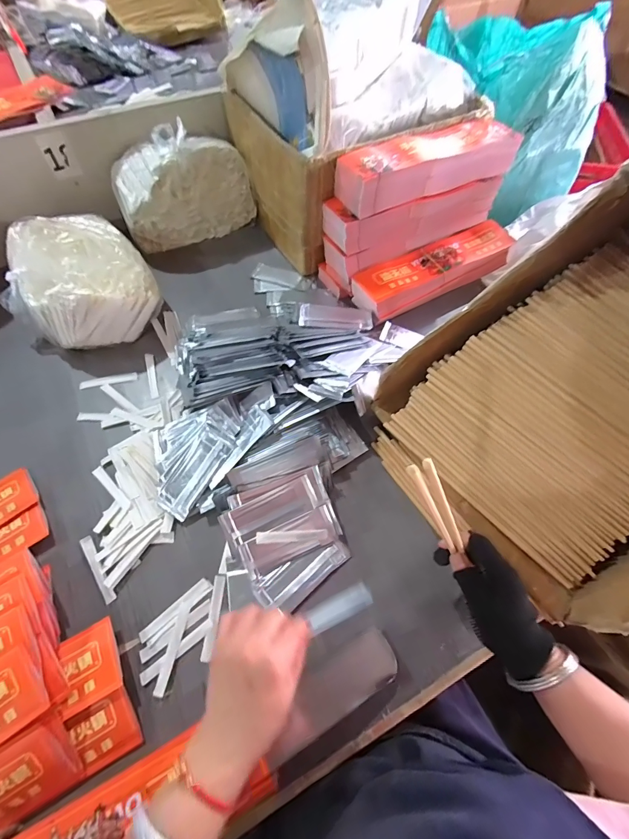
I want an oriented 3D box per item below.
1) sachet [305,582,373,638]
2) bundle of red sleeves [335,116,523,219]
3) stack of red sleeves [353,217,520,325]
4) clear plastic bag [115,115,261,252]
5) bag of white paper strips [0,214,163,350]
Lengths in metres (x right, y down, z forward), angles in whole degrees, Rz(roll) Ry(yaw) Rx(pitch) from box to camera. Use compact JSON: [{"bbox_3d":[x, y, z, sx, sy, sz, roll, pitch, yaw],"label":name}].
[{"bbox_3d":[0.028,0.204,0.396,0.074,0.004,0.026,-18,65,-21],"label":"sachet"},{"bbox_3d":[0.200,-0.437,0.619,0.346,0.072,0.085,-27,66,-15],"label":"bundle of red sleeves"},{"bbox_3d":[0.237,-0.290,0.705,0.350,0.057,0.105,-29,67,-16],"label":"stack of red sleeves"},{"bbox_3d":[-0.257,-0.455,0.721,0.253,0.165,0.086,-23,65,-13],"label":"clear plastic bag"},{"bbox_3d":[-0.408,-0.240,0.619,0.219,0.096,0.257,-35,69,-18],"label":"bag of white paper strips"}]

